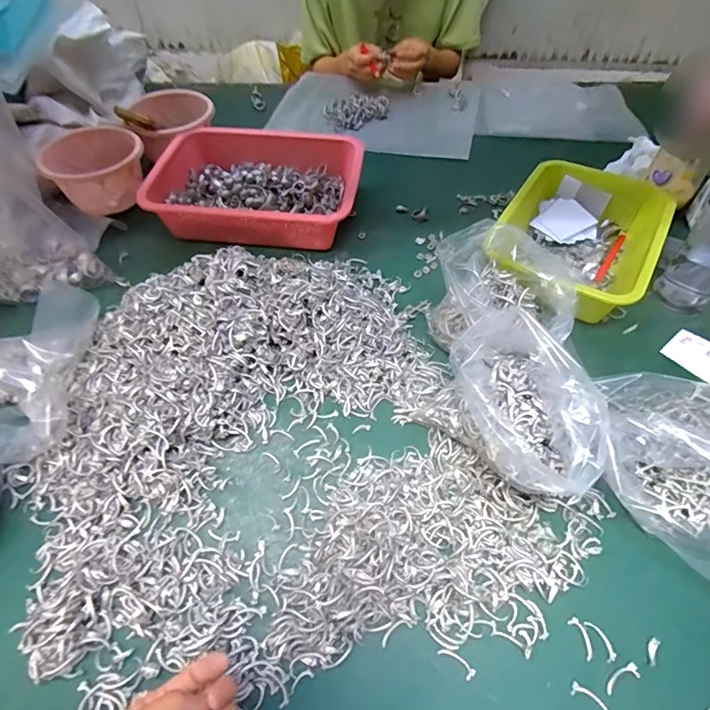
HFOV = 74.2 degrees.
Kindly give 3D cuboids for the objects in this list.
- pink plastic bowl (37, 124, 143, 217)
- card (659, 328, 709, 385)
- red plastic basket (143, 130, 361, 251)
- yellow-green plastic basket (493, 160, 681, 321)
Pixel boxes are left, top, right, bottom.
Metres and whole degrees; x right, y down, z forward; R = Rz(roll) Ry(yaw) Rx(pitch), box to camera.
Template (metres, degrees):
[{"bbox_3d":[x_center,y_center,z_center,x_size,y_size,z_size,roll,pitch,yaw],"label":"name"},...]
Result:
[{"bbox_3d":[-0.395,-0.284,0.726,0.138,0.080,0.166,-27,58,-20],"label":"pink plastic bowl"},{"bbox_3d":[0.415,0.003,0.560,0.051,0.004,0.076,-41,56,-7],"label":"card"},{"bbox_3d":[-0.144,-0.264,0.725,0.300,0.069,0.208,2,53,0],"label":"red plastic basket"},{"bbox_3d":[0.307,-0.168,0.641,0.189,0.065,0.257,28,57,19],"label":"yellow-green plastic basket"}]

